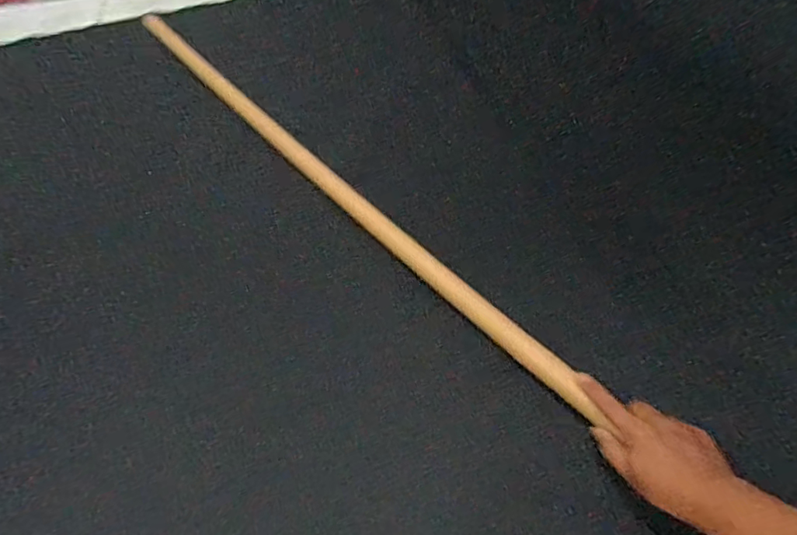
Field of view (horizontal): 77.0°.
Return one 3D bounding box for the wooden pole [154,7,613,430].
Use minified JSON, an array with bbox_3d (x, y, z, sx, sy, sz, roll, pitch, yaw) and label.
[{"bbox_3d":[-0.172,-0.194,0.859,0.034,0.028,1.207,-35,58,-20],"label":"wooden pole"}]

